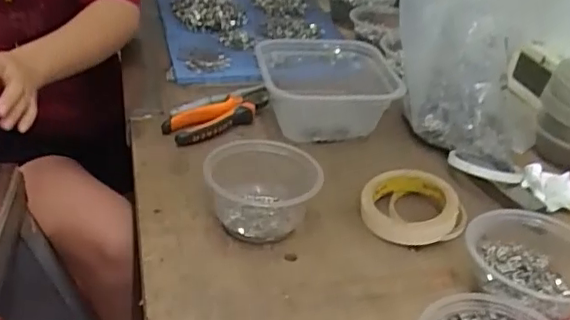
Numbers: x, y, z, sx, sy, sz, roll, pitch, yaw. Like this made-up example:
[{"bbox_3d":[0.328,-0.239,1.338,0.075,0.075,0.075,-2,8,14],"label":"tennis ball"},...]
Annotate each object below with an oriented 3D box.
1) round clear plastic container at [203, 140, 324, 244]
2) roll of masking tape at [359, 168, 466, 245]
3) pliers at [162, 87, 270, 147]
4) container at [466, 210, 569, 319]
[{"bbox_3d":[-0.023,0.032,0.587,0.111,0.063,0.092,8,33,4],"label":"round clear plastic container"},{"bbox_3d":[0.132,0.045,0.616,0.095,0.029,0.095,4,33,-3],"label":"roll of masking tape"},{"bbox_3d":[-0.085,-0.057,0.745,0.149,0.025,0.058,-19,41,-33],"label":"pliers"},{"bbox_3d":[0.228,0.087,0.524,0.120,0.050,0.099,-11,37,-24],"label":"container"}]

